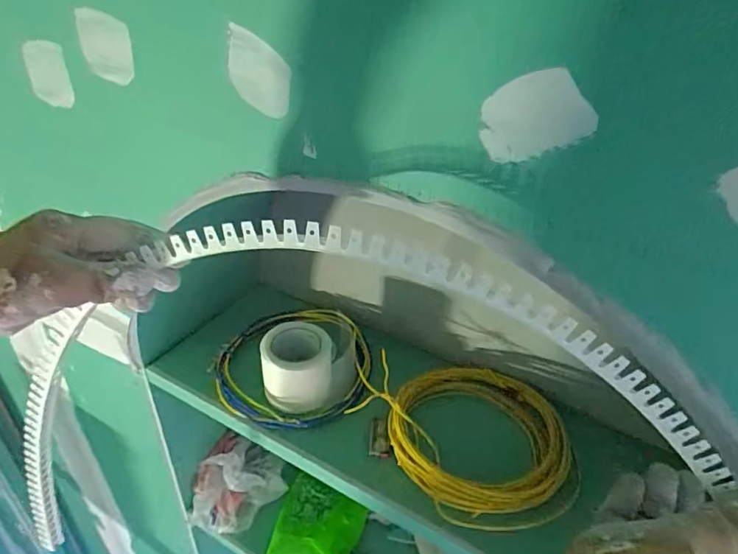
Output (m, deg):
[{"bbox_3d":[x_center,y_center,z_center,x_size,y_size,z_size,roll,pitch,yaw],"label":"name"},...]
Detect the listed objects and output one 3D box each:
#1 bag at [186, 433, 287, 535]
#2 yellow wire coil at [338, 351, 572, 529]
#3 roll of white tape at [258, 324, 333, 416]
[{"bbox_3d":[-0.293,0.451,1.097,0.161,0.129,0.191,25,40,30],"label":"bag"},{"bbox_3d":[0.162,0.225,0.766,0.277,0.060,0.321,-20,40,-30],"label":"yellow wire coil"},{"bbox_3d":[-0.115,0.142,0.803,0.107,0.093,0.106,2,34,-1],"label":"roll of white tape"}]

